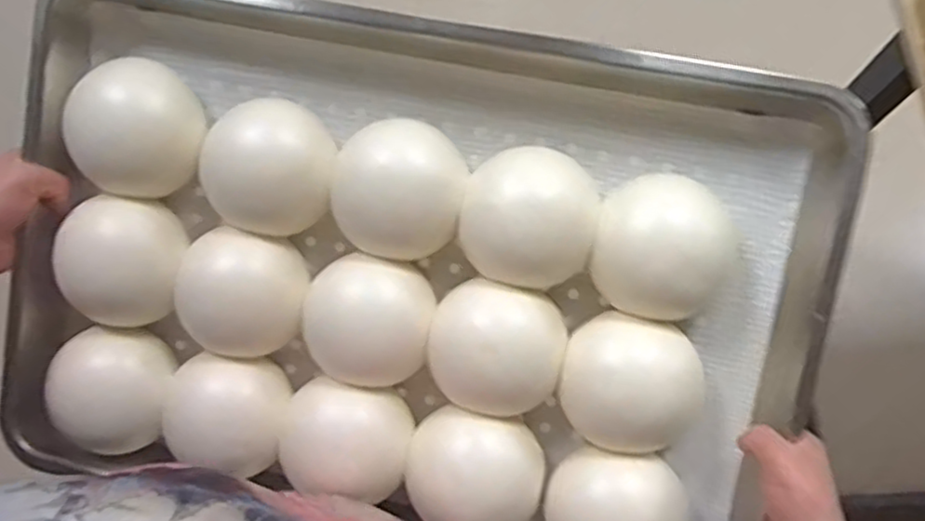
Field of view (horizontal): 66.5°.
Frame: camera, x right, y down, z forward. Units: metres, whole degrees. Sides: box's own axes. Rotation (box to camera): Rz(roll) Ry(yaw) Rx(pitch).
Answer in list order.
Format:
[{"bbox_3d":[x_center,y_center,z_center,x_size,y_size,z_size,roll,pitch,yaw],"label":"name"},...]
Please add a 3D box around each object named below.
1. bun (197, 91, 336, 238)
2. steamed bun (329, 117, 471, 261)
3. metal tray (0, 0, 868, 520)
[{"bbox_3d":[-0.145,-0.070,0.529,0.097,0.063,0.100,0,76,-1],"label":"bun"},{"bbox_3d":[-0.044,-0.058,0.512,0.090,0.051,0.102,2,76,0],"label":"steamed bun"},{"bbox_3d":[-0.057,0.031,0.530,0.599,0.057,0.405,11,93,5],"label":"metal tray"}]

